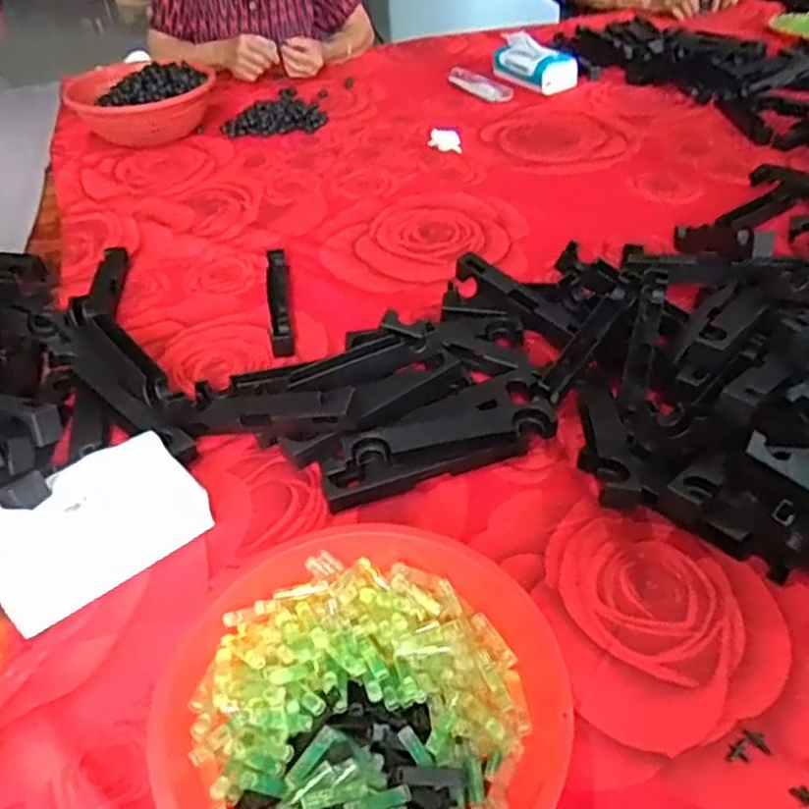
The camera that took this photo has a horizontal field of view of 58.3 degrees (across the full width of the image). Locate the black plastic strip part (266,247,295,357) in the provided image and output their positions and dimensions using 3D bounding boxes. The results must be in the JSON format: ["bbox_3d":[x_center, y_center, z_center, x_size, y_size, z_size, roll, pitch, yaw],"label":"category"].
[{"bbox_3d":[-0.151,-0.129,0.882,0.026,0.029,0.200,-8,41,-5],"label":"black plastic strip part"}]

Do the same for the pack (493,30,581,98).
[{"bbox_3d":[0.268,-0.709,1.496,0.082,0.075,0.187,-26,46,-24],"label":"pack"}]

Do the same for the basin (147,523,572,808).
[{"bbox_3d":[-0.027,0.199,0.478,0.248,0.072,0.251,-2,41,2],"label":"basin"}]

